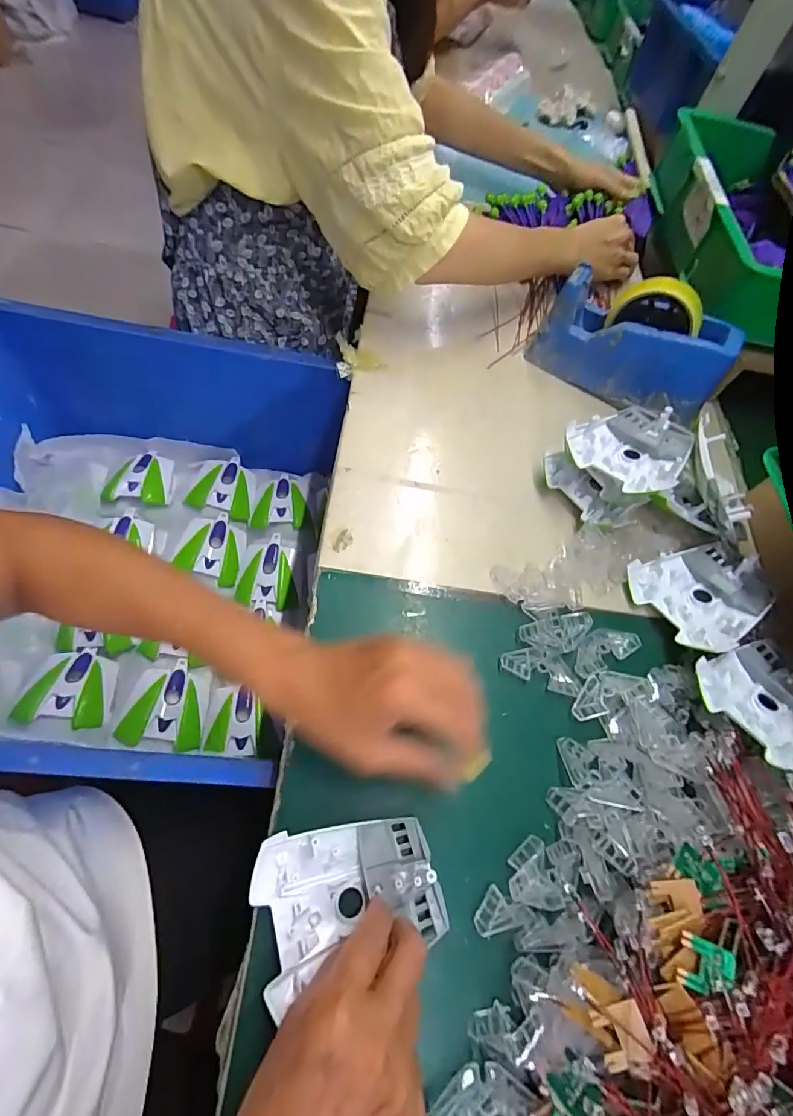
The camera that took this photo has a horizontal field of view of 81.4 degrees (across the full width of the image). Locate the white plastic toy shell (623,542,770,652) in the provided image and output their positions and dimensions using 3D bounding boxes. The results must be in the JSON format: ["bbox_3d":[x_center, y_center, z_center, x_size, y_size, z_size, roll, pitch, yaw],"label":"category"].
[{"bbox_3d":[0.273,0.032,0.407,0.102,0.029,0.093,-13,66,-14],"label":"white plastic toy shell"}]

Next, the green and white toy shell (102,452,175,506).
[{"bbox_3d":[-0.380,-0.120,0.687,0.080,0.029,0.095,2,63,-8],"label":"green and white toy shell"}]

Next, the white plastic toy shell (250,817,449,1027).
[{"bbox_3d":[-0.030,0.209,0.289,0.110,0.024,0.080,-11,64,-17],"label":"white plastic toy shell"}]

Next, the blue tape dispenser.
[{"bbox_3d":[0.259,-0.236,0.512,0.195,0.084,0.075,29,63,8],"label":"blue tape dispenser"}]

